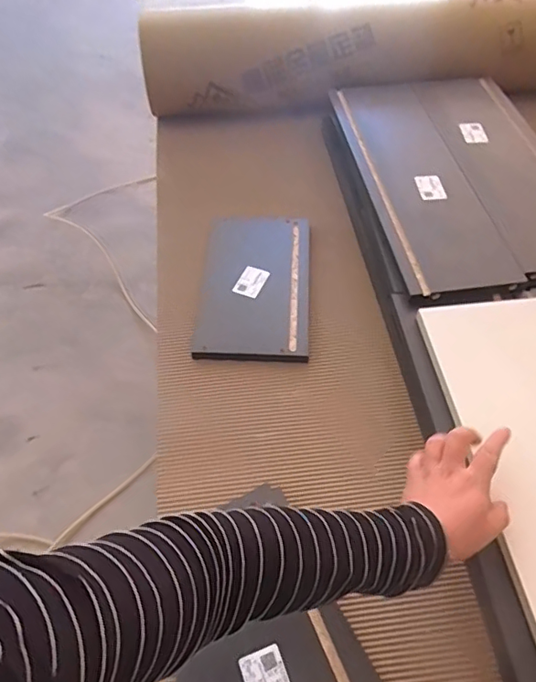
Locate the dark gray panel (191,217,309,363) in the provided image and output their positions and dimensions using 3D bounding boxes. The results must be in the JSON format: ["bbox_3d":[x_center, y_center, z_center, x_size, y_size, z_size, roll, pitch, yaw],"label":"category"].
[{"bbox_3d":[-0.019,-0.097,0.870,0.170,0.024,0.298,3,55,0],"label":"dark gray panel"}]

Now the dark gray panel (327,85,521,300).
[{"bbox_3d":[0.245,-0.287,0.906,0.167,0.020,0.560,-6,55,-6],"label":"dark gray panel"}]

